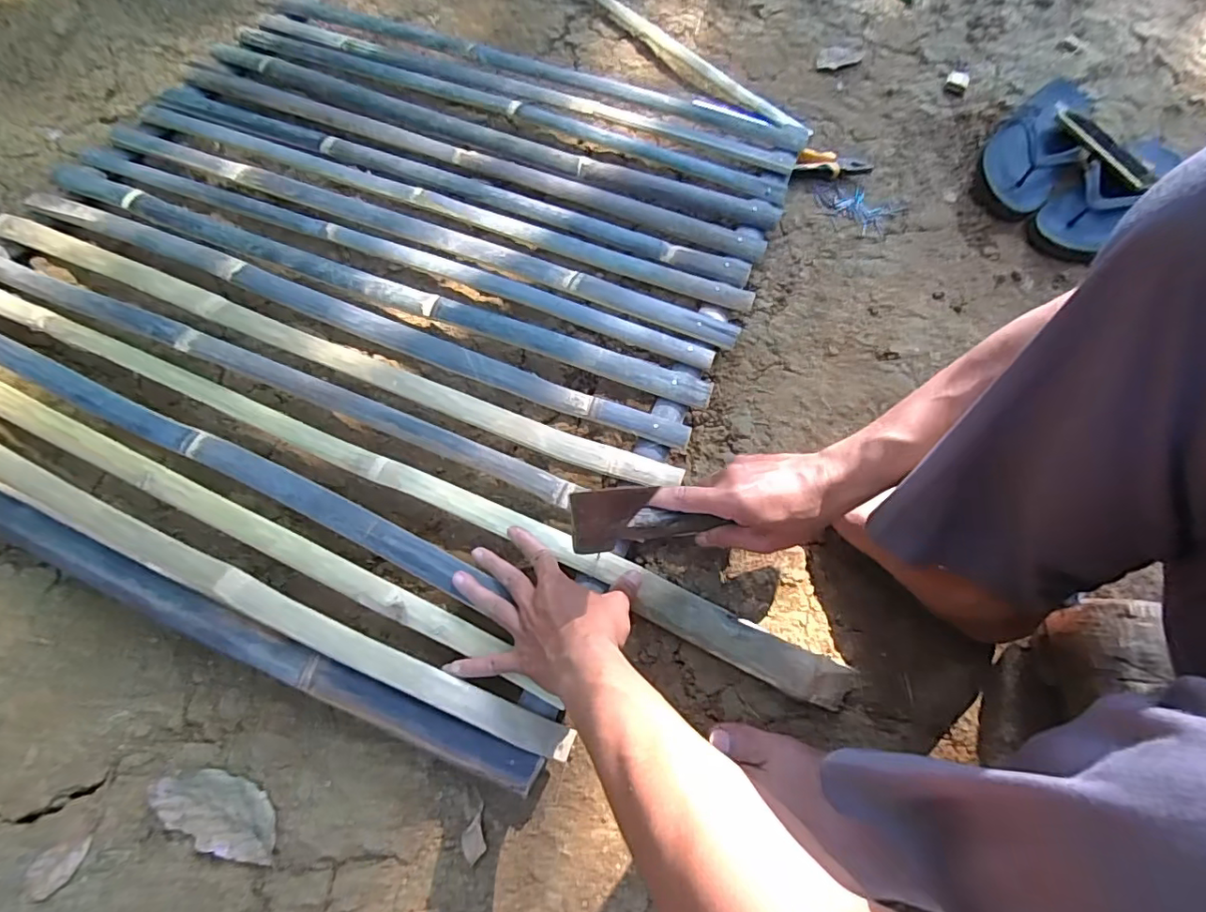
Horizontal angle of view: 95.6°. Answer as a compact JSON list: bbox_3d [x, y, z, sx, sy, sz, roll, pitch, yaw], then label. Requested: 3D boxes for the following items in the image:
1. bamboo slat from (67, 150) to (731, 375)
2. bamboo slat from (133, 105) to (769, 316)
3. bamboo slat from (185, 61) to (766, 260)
[{"bbox_3d":[-0.292,-0.271,0.685,0.893,0.013,0.039,20,68,8],"label":"bamboo slat"},{"bbox_3d":[-0.240,-0.347,0.724,0.899,0.011,0.041,21,68,9],"label":"bamboo slat"},{"bbox_3d":[-0.217,-0.420,0.755,0.891,0.017,0.049,23,68,10],"label":"bamboo slat"}]

